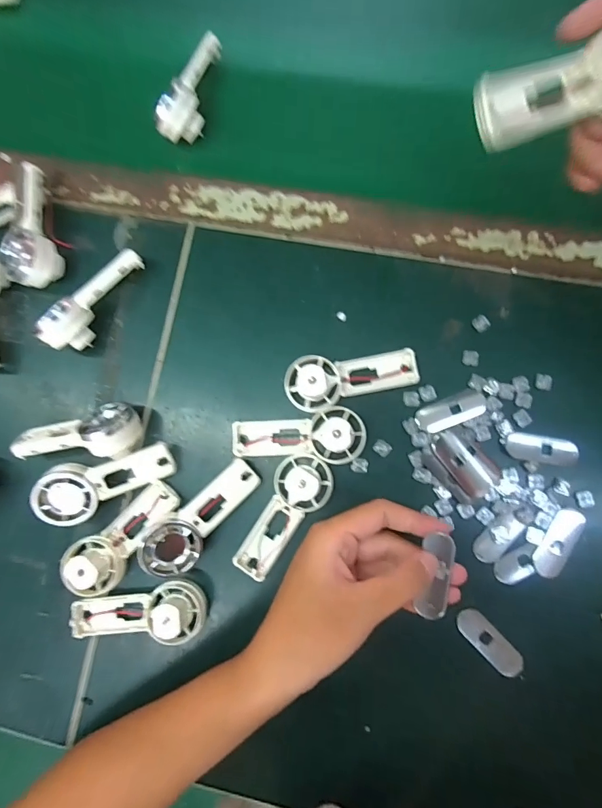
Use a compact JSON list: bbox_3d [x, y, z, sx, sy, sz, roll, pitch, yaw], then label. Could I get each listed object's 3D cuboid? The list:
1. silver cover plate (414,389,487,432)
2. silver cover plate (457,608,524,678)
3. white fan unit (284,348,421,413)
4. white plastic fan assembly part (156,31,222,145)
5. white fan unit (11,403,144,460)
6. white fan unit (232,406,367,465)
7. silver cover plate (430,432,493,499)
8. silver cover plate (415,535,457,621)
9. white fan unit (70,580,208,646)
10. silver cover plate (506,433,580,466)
[{"bbox_3d":[0.108,0.005,0.298,0.049,0.004,0.020,-23,82,2],"label":"silver cover plate"},{"bbox_3d":[0.128,0.161,0.282,0.019,0.004,0.048,-43,71,-8],"label":"silver cover plate"},{"bbox_3d":[0.035,-0.023,0.295,0.092,0.029,0.038,-17,82,3],"label":"white fan unit"},{"bbox_3d":[-0.089,-0.257,0.334,0.028,0.030,0.090,13,85,7],"label":"white plastic fan assembly part"},{"bbox_3d":[-0.162,0.022,0.306,0.091,0.035,0.037,-5,83,5],"label":"white fan unit"},{"bbox_3d":[-0.002,0.020,0.295,0.093,0.028,0.038,3,84,6],"label":"white fan unit"},{"bbox_3d":[0.114,0.043,0.294,0.019,0.004,0.051,-39,82,0],"label":"silver cover plate"},{"bbox_3d":[0.082,0.104,0.249,0.017,0.006,0.046,12,83,6],"label":"silver cover plate"},{"bbox_3d":[-0.113,0.148,0.288,0.093,0.030,0.037,-10,83,4],"label":"white fan unit"},{"bbox_3d":[0.170,0.032,0.291,0.049,0.004,0.019,8,84,6],"label":"silver cover plate"}]

